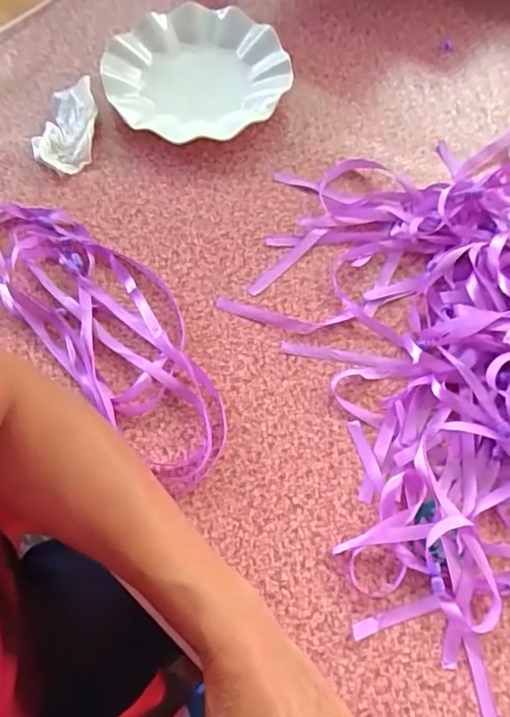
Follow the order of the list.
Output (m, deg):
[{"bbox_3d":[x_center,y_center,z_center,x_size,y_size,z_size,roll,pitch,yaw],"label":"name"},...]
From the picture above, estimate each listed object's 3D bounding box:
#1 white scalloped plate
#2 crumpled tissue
[{"bbox_3d":[-0.061,-0.299,0.569,0.189,0.023,0.179,0,68,0],"label":"white scalloped plate"},{"bbox_3d":[-0.191,-0.233,0.545,0.058,0.019,0.106,1,68,0],"label":"crumpled tissue"}]

